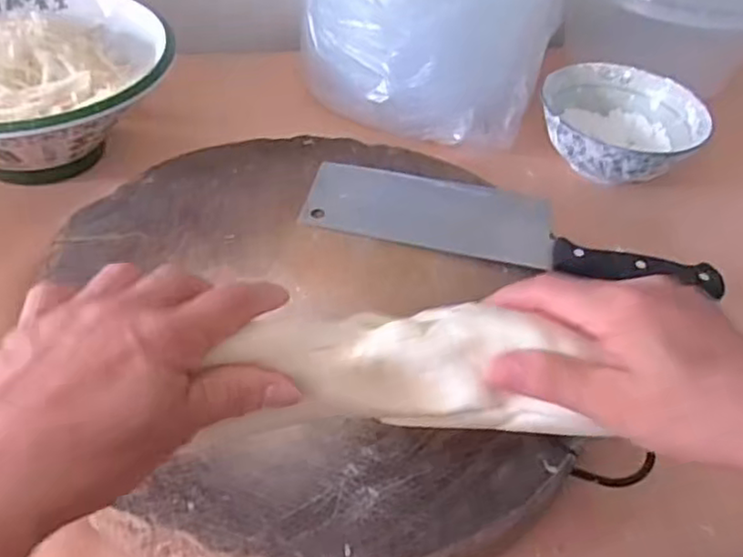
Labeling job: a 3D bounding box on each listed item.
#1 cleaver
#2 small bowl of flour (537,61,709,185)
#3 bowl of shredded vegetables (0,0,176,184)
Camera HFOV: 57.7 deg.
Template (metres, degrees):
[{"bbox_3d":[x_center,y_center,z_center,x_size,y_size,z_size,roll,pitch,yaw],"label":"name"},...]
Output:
[{"bbox_3d":[0.098,-0.044,0.494,0.288,0.019,0.082,14,45,7],"label":"cleaver"},{"bbox_3d":[0.227,-0.139,0.617,0.137,0.049,0.144,3,45,-3],"label":"small bowl of flour"},{"bbox_3d":[-0.264,-0.152,0.548,0.200,0.109,0.238,1,45,-6],"label":"bowl of shredded vegetables"}]

